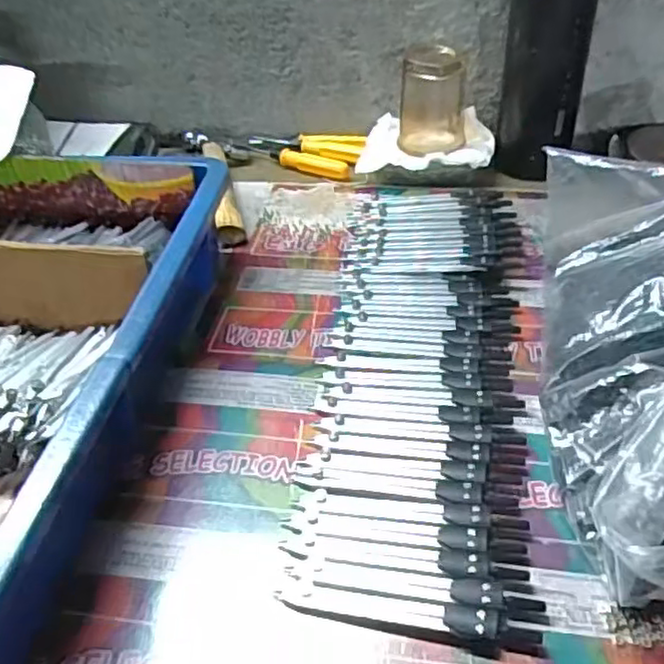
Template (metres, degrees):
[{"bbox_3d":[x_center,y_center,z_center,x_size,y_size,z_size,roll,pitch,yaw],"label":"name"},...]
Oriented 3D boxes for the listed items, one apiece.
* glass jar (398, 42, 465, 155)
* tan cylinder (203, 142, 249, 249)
[{"bbox_3d":[0.089,-0.204,0.585,0.057,0.075,0.062,4,41,8],"label":"glass jar"},{"bbox_3d":[-0.092,-0.121,0.577,0.023,0.026,0.141,-10,41,-7],"label":"tan cylinder"}]

